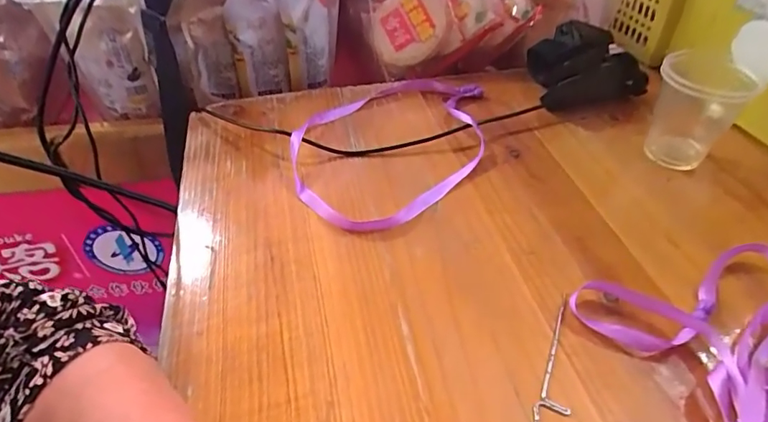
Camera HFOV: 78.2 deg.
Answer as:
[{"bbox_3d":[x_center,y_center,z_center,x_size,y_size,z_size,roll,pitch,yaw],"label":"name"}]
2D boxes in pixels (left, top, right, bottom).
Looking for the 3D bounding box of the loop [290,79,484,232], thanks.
[{"bbox_3d":[0.012,-0.069,0.406,0.144,0.015,0.218,32,51,28],"label":"loop"}]

